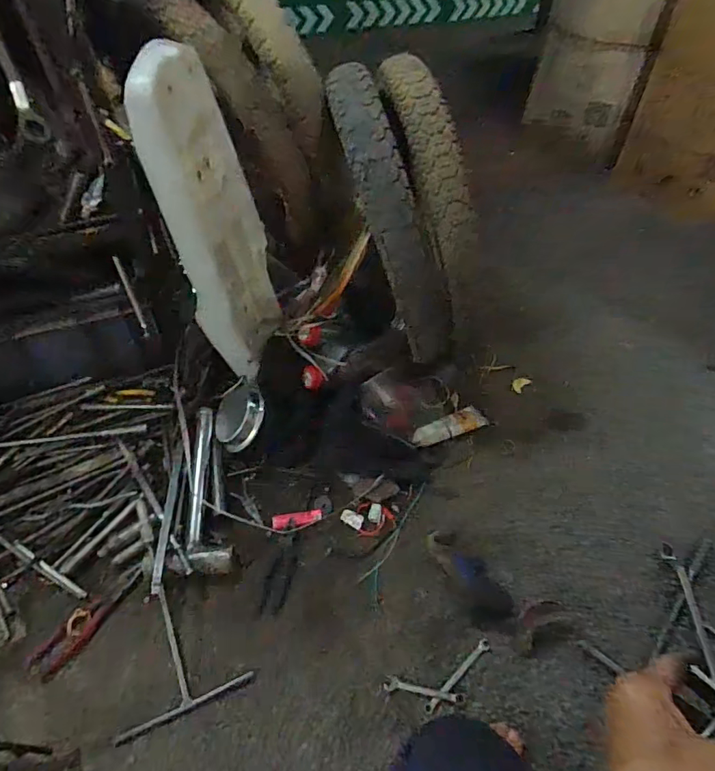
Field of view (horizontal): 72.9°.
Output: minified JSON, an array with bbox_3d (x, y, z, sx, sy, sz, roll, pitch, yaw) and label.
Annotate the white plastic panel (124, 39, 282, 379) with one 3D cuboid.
[{"bbox_3d":[-0.227,-0.269,0.806,0.097,0.479,0.207,7,49,5],"label":"white plastic panel"}]

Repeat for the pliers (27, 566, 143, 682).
[{"bbox_3d":[-0.417,0.365,0.752,0.053,0.012,0.192,37,70,27],"label":"pliers"}]

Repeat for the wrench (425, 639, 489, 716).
[{"bbox_3d":[0.149,0.430,0.719,0.134,0.015,0.016,-32,56,-26],"label":"wrench"}]

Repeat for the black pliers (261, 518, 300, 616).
[{"bbox_3d":[-0.122,0.300,0.809,0.040,0.015,0.151,12,50,9],"label":"black pliers"}]

